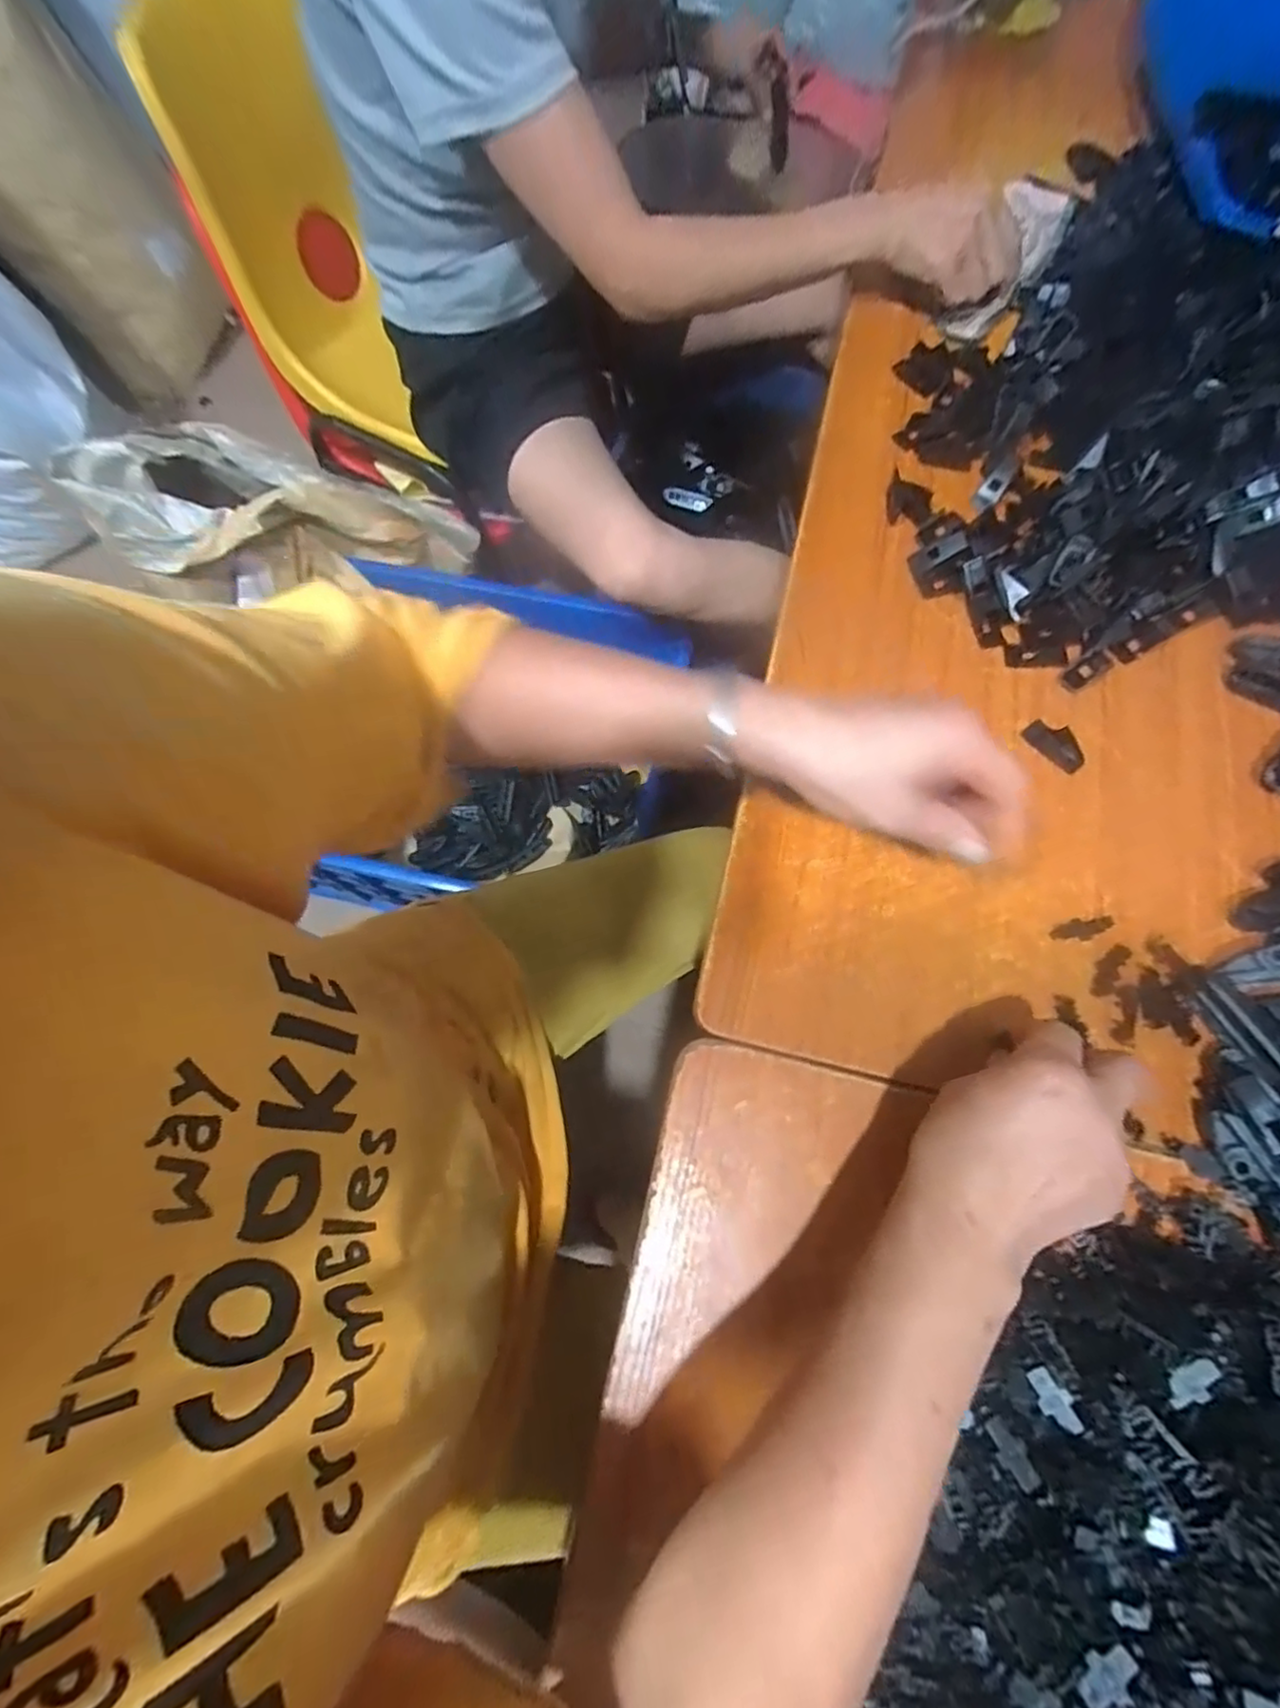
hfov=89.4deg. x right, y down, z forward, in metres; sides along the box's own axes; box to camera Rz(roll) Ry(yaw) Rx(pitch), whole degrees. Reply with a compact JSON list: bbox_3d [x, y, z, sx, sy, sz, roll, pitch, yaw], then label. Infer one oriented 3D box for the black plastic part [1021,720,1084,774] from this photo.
[{"bbox_3d":[0.281,-0.074,0.437,0.041,0.006,0.024,43,77,14],"label":"black plastic part"}]

